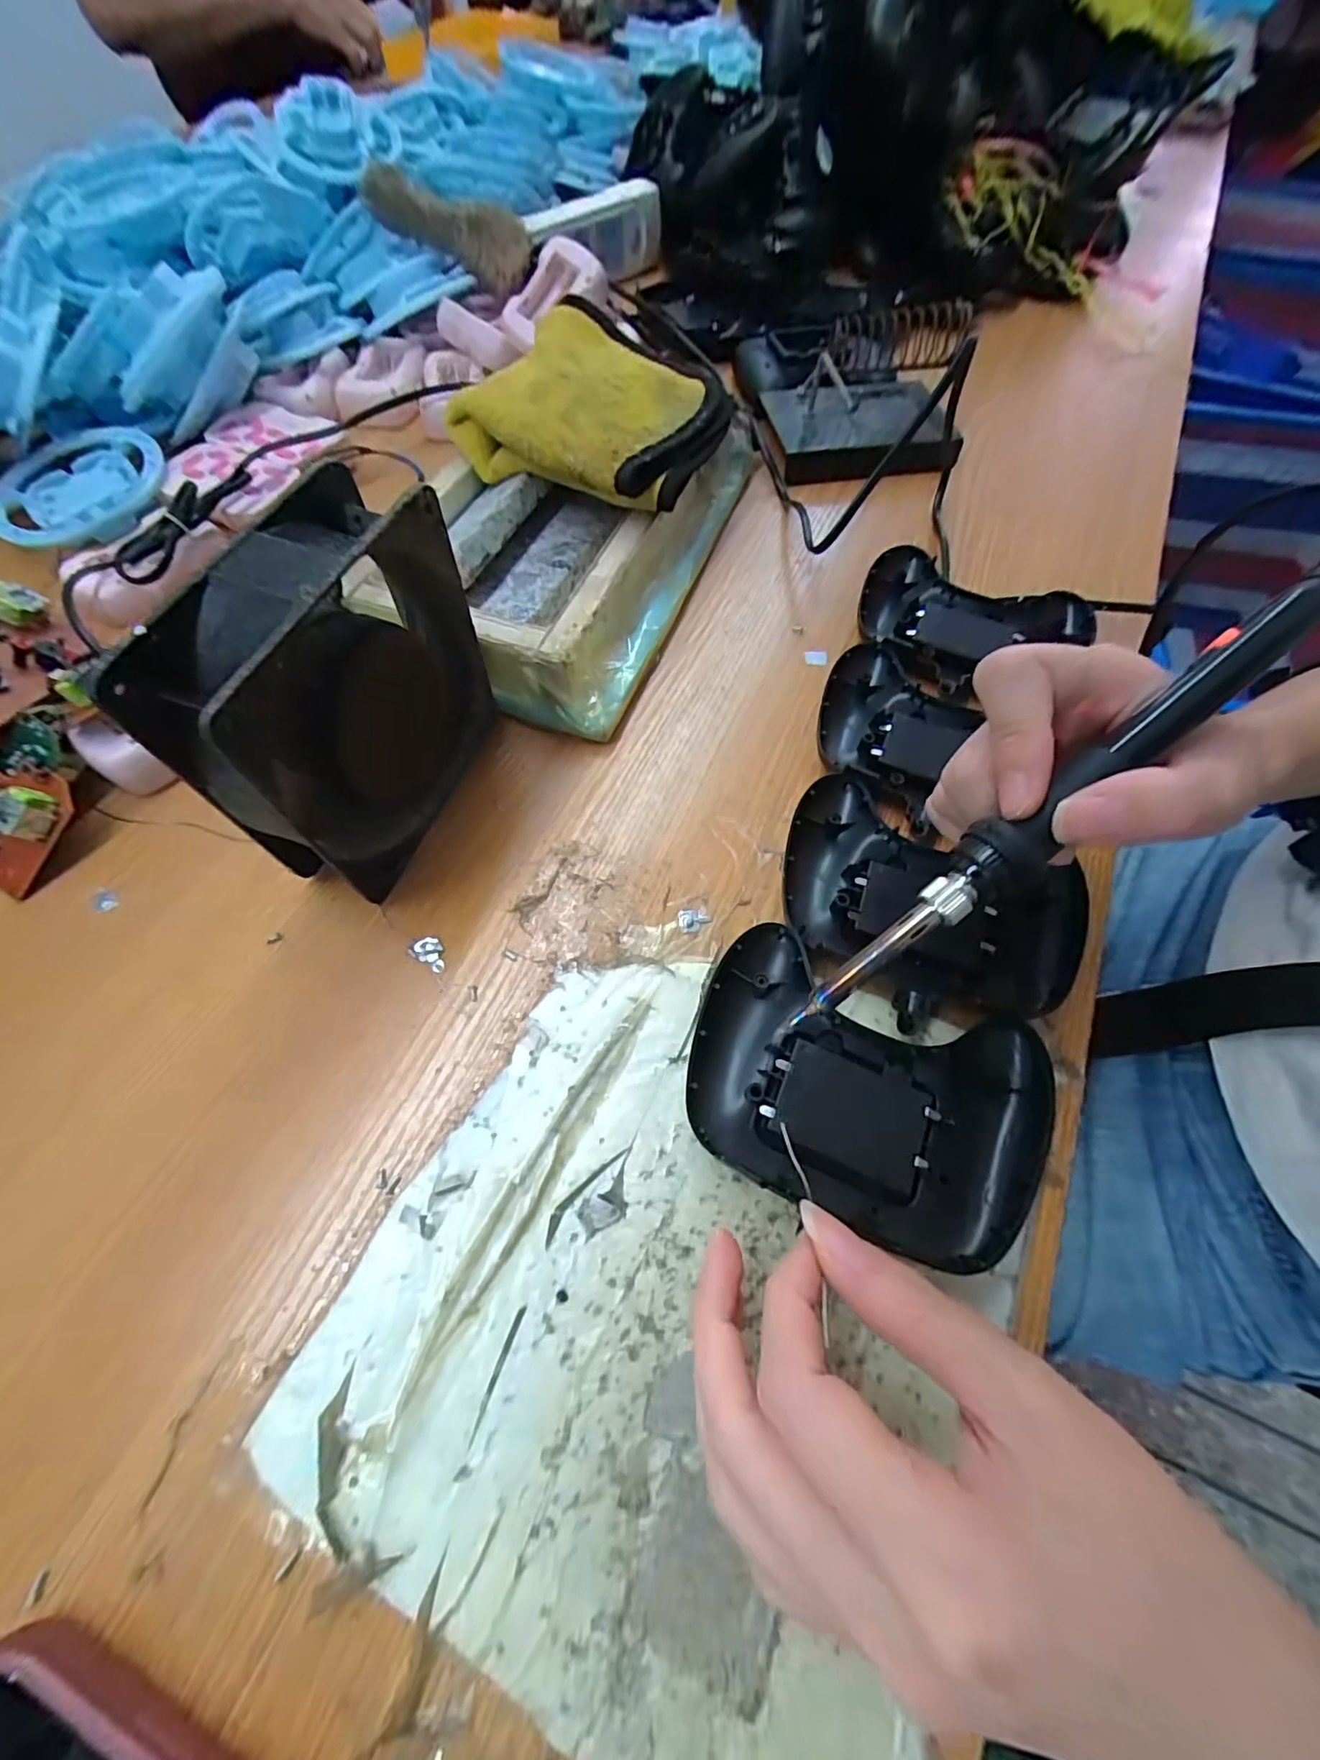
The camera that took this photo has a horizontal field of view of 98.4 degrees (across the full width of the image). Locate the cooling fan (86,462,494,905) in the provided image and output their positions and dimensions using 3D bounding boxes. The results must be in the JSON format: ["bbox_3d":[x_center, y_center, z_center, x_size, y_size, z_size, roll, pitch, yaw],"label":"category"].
[{"bbox_3d":[-0.118,-0.062,0.223,0.038,0.122,0.127,18,65,8],"label":"cooling fan"}]

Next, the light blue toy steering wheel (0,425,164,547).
[{"bbox_3d":[-0.369,-0.250,0.358,0.104,0.018,0.102,0,63,0],"label":"light blue toy steering wheel"}]

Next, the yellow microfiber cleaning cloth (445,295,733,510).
[{"bbox_3d":[-0.032,-0.269,0.340,0.136,0.052,0.133,33,68,15],"label":"yellow microfiber cleaning cloth"}]

